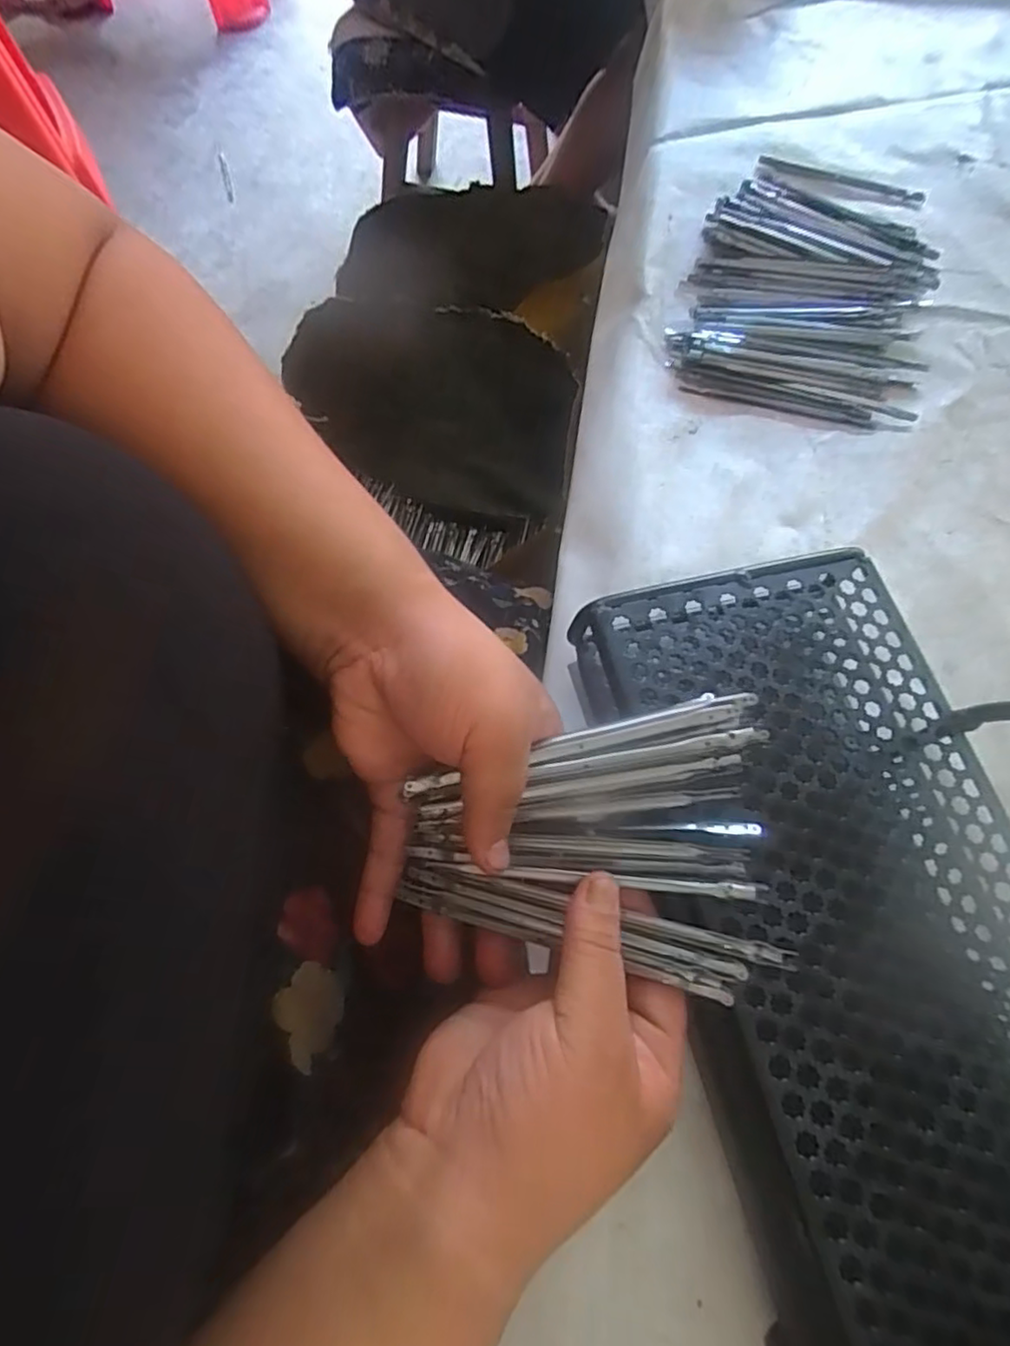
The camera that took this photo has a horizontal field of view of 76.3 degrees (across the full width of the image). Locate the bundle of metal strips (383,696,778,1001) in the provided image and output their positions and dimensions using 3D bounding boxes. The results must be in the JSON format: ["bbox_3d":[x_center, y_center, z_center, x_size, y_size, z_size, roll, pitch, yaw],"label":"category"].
[{"bbox_3d":[0.029,0.064,0.255,0.138,0.017,0.104,-2,79,11],"label":"bundle of metal strips"}]

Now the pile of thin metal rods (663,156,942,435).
[{"bbox_3d":[0.227,-0.294,0.478,0.169,0.023,0.245,16,70,4],"label":"pile of thin metal rods"}]

